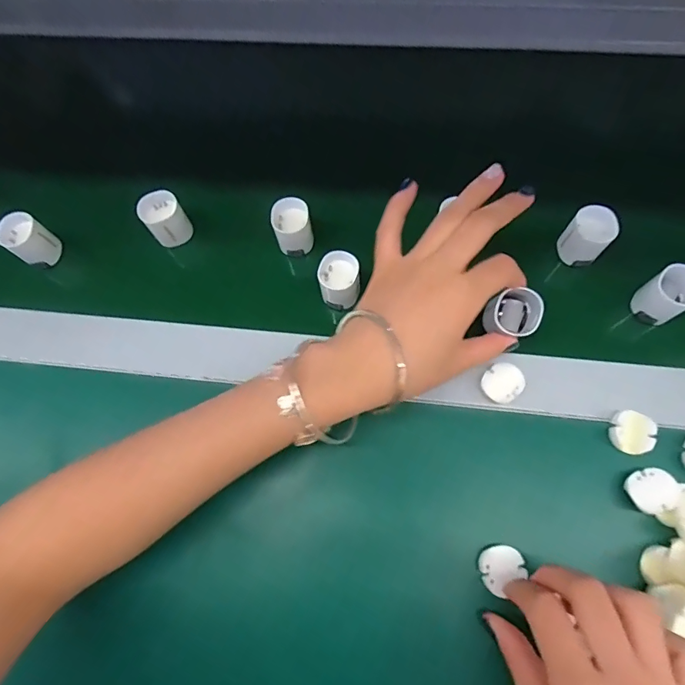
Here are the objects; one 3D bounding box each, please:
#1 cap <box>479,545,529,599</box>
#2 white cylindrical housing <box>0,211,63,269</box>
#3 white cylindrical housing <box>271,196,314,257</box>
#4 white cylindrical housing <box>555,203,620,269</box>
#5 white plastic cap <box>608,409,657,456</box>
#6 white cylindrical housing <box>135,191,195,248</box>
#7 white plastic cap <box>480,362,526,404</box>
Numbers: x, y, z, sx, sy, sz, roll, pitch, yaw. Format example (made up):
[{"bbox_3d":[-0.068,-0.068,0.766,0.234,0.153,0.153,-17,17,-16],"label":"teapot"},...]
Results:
[{"bbox_3d":[0.096,0.135,0.269,0.025,0.006,0.025,0,73,1],"label":"cap"},{"bbox_3d":[-0.253,-0.083,0.364,0.031,0.034,0.031,0,73,1],"label":"white cylindrical housing"},{"bbox_3d":[-0.039,-0.089,0.350,0.028,0.032,0.032,-12,73,-3],"label":"white cylindrical housing"},{"bbox_3d":[0.179,-0.077,0.331,0.027,0.036,0.032,-42,77,-11],"label":"white cylindrical housing"},{"bbox_3d":[0.186,0.057,0.288,0.026,0.005,0.027,0,73,1],"label":"white plastic cap"},{"bbox_3d":[-0.141,-0.098,0.360,0.030,0.036,0.027,-39,76,-10],"label":"white cylindrical housing"},{"bbox_3d":[0.109,0.028,0.306,0.027,0.008,0.025,0,73,1],"label":"white plastic cap"}]

